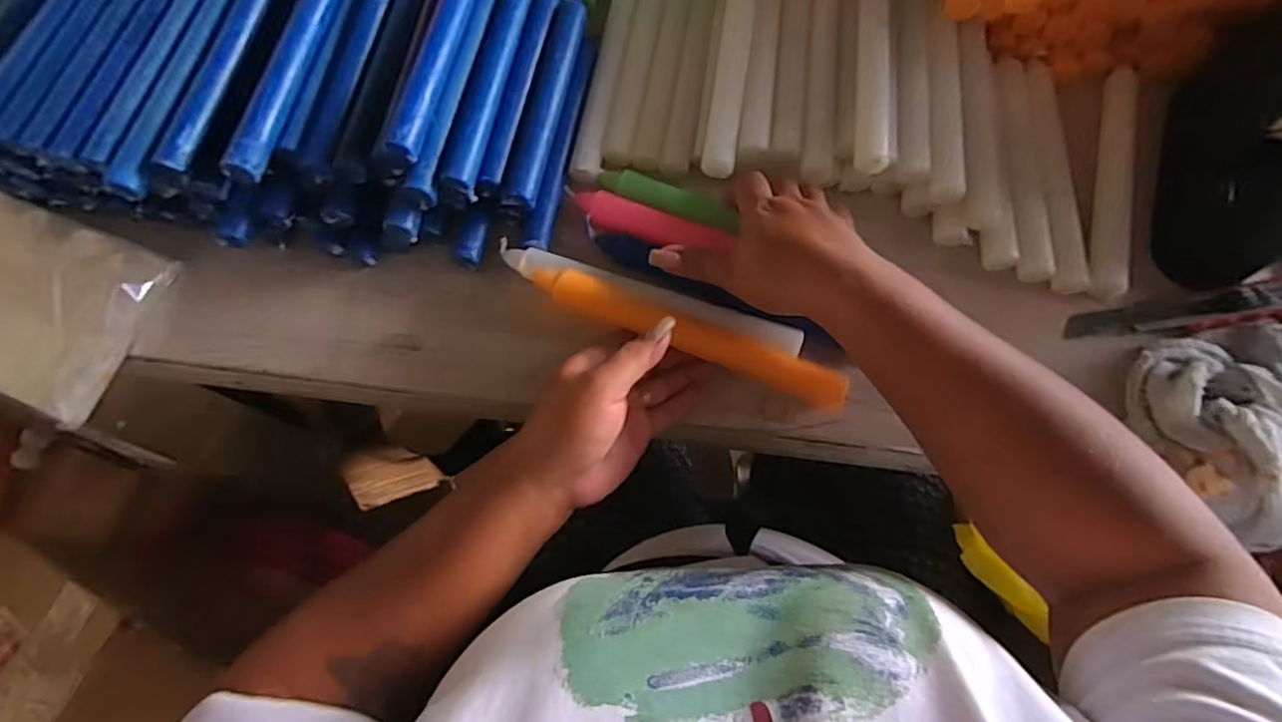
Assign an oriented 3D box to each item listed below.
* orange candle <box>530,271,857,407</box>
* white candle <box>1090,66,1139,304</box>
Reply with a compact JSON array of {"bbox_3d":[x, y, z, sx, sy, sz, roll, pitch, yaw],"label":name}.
[{"bbox_3d":[0.032,-0.017,0.398,0.208,0.020,0.024,21,72,1],"label":"orange candle"},{"bbox_3d":[0.344,-0.136,0.442,0.022,0.017,0.200,16,72,8],"label":"white candle"}]

